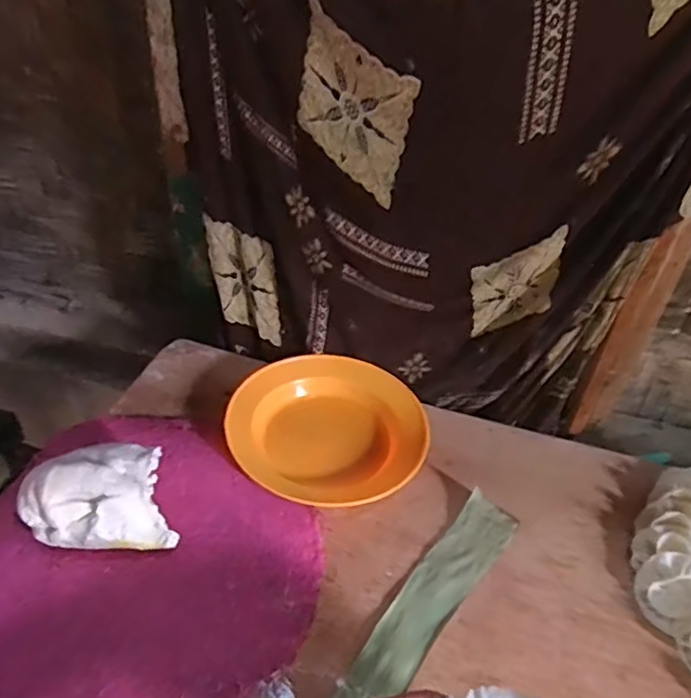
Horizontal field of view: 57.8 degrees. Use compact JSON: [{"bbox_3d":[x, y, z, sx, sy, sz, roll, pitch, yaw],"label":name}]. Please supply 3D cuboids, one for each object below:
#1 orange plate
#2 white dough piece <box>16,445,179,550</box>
[{"bbox_3d":[-0.021,0.087,0.707,0.210,0.036,0.201,2,40,-2],"label":"orange plate"},{"bbox_3d":[-0.229,0.140,0.581,0.132,0.081,0.091,-5,41,-10],"label":"white dough piece"}]

